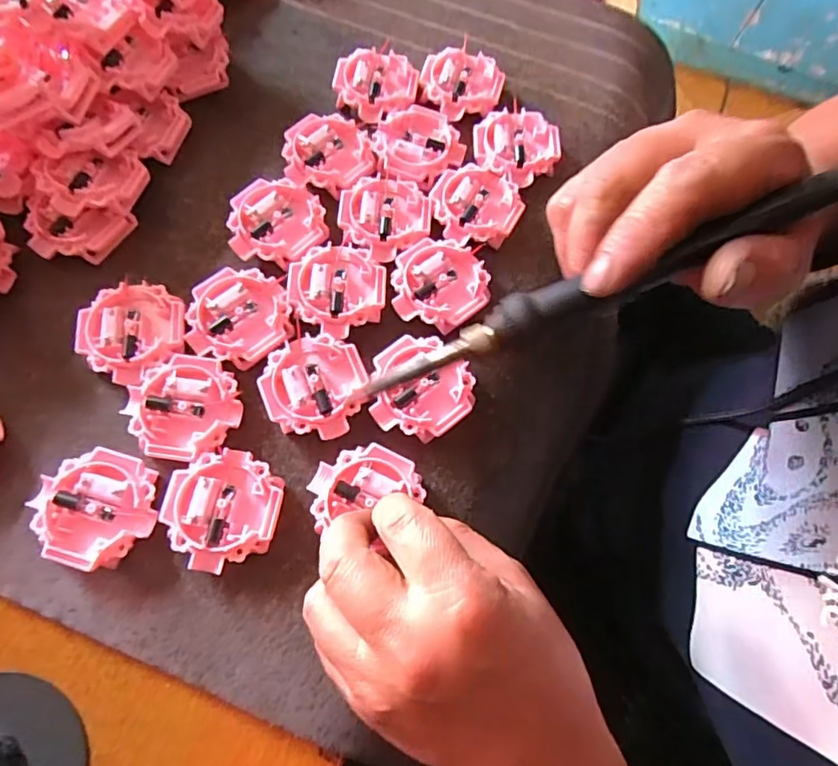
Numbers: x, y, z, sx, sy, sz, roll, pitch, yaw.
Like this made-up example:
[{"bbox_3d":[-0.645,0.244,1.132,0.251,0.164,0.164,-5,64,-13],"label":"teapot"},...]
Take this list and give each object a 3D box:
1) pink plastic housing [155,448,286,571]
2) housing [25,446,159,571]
[{"bbox_3d":[-0.093,0.060,0.256,0.052,0.014,0.054,7,71,-1],"label":"pink plastic housing"},{"bbox_3d":[-0.151,0.059,0.254,0.053,0.016,0.051,15,71,2],"label":"housing"}]

